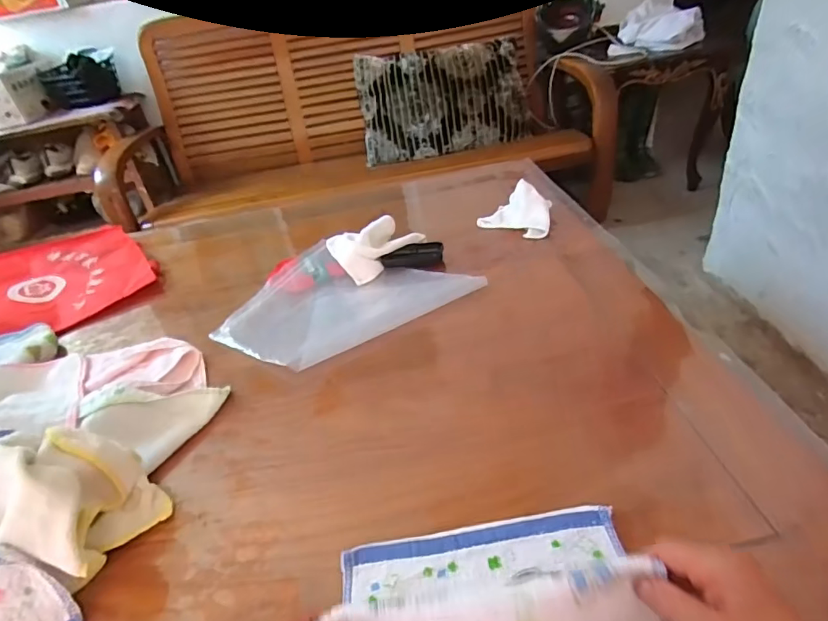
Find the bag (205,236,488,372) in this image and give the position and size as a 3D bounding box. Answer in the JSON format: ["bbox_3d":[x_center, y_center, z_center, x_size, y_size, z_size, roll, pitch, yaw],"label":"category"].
[{"bbox_3d":[-0.114,-0.005,0.784,0.335,0.019,0.283,18,45,28],"label":"bag"}]

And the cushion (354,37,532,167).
[{"bbox_3d":[0.099,-0.767,1.777,0.593,0.384,0.139,-10,11,3],"label":"cushion"}]

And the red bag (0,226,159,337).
[{"bbox_3d":[-0.726,-0.062,0.931,0.306,0.086,0.371,28,51,36],"label":"red bag"}]

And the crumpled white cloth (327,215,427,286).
[{"bbox_3d":[-0.063,-0.121,0.879,0.157,0.057,0.110,-23,39,-19],"label":"crumpled white cloth"}]

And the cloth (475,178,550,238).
[{"bbox_3d":[0.190,-0.192,0.918,0.132,0.056,0.106,6,39,19],"label":"cloth"}]

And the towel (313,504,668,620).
[{"bbox_3d":[0.058,0.216,0.389,0.242,0.095,0.131,-9,39,-1],"label":"towel"}]

